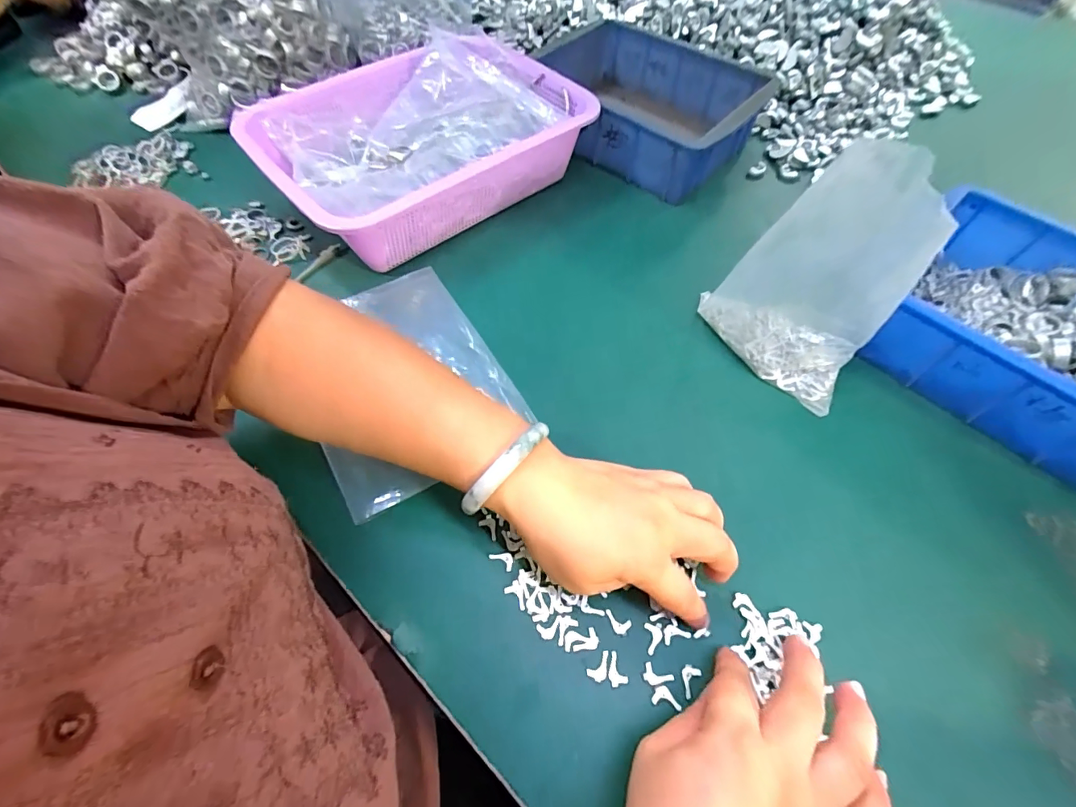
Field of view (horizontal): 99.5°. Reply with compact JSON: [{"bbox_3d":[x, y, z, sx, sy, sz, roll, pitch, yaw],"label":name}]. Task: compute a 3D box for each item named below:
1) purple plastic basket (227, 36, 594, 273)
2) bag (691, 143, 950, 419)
[{"bbox_3d":[-0.112,-0.257,0.466,0.300,0.095,0.221,-38,66,-20],"label":"purple plastic basket"},{"bbox_3d":[0.192,-0.088,0.324,0.122,0.161,0.065,34,65,19],"label":"bag"}]

